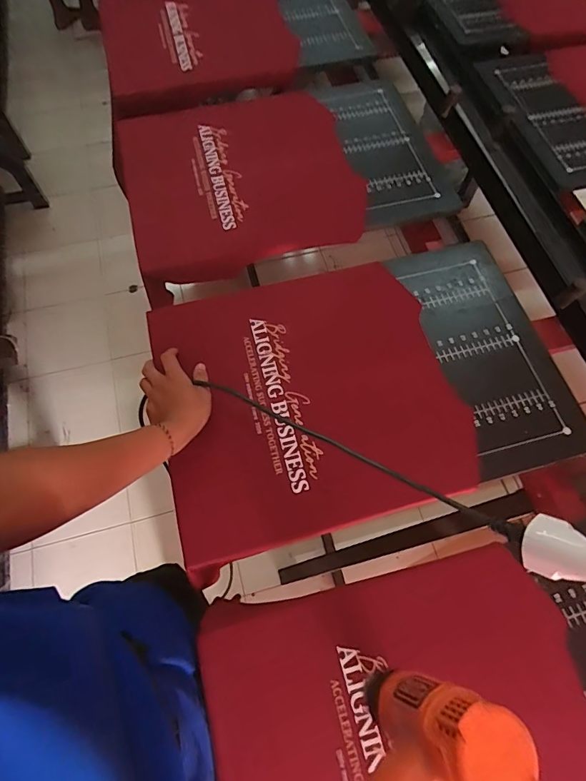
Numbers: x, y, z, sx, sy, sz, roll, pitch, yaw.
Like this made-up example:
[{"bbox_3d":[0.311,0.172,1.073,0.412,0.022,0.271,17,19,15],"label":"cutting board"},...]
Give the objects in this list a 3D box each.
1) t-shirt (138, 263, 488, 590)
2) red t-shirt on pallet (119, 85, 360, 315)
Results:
[{"bbox_3d":[0.020,0.000,0.632,0.421,0.042,0.408,-14,68,-7],"label":"t-shirt"},{"bbox_3d":[-0.112,-0.420,0.809,0.439,0.092,0.481,-18,71,5],"label":"red t-shirt on pallet"}]

